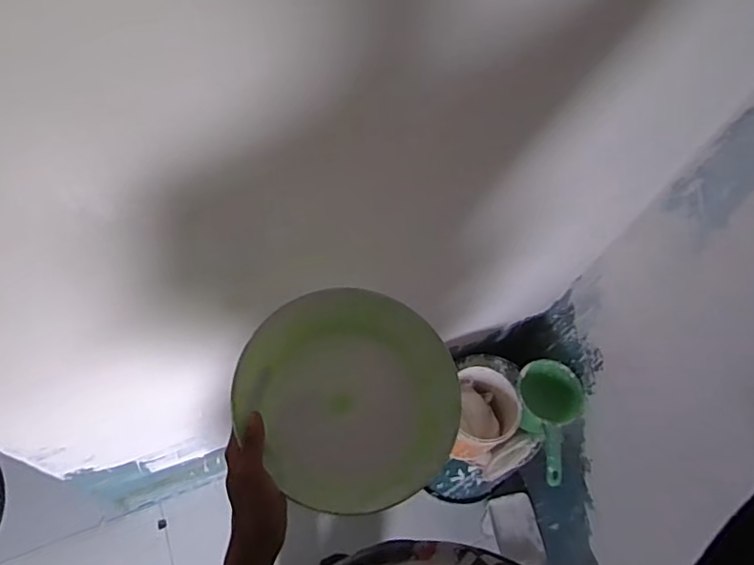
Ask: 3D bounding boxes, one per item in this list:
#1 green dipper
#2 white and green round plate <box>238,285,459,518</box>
[{"bbox_3d":[0.370,0.296,1.154,0.146,0.077,0.260,10,61,1],"label":"green dipper"},{"bbox_3d":[-0.024,0.109,0.532,0.196,0.037,0.209,2,61,-3],"label":"white and green round plate"}]

